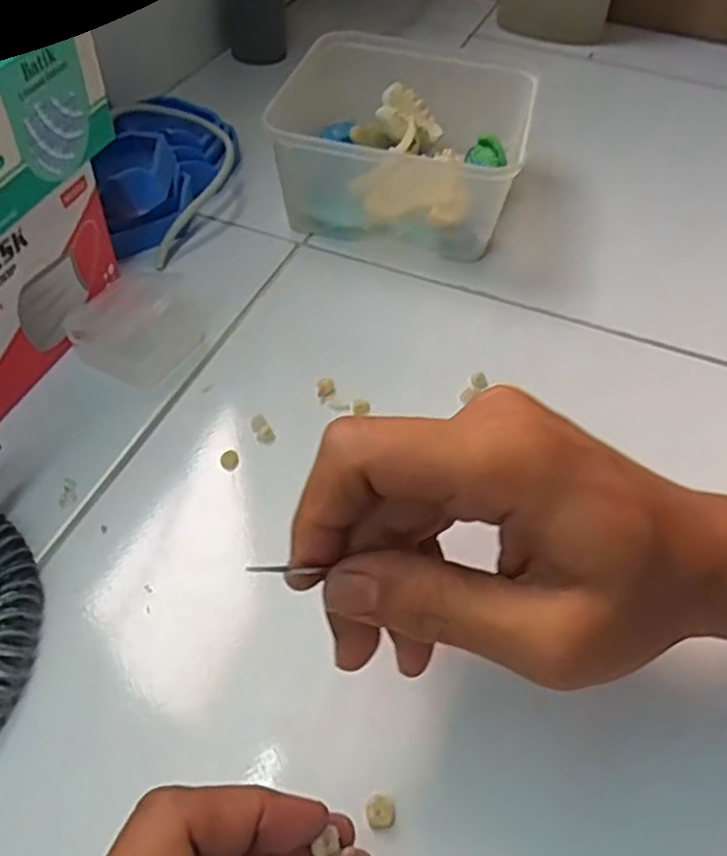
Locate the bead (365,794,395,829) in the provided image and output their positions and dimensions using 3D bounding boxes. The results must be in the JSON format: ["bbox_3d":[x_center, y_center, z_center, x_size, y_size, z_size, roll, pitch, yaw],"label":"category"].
[{"bbox_3d":[0.006,0.132,0.243,0.010,0.004,0.010,3,50,-3],"label":"bead"}]

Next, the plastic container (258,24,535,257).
[{"bbox_3d":[0.026,-0.194,0.483,0.158,0.073,0.156,12,50,5],"label":"plastic container"}]

